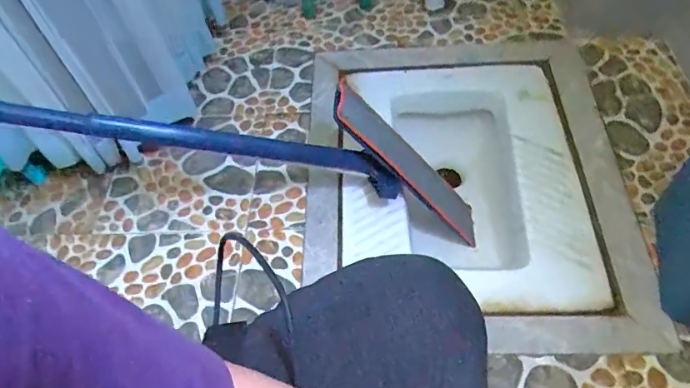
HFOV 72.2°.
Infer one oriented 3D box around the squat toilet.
[{"bbox_3d":[0.235,-0.006,1.015,0.454,0.238,0.604,-3,55,4],"label":"squat toilet"}]

